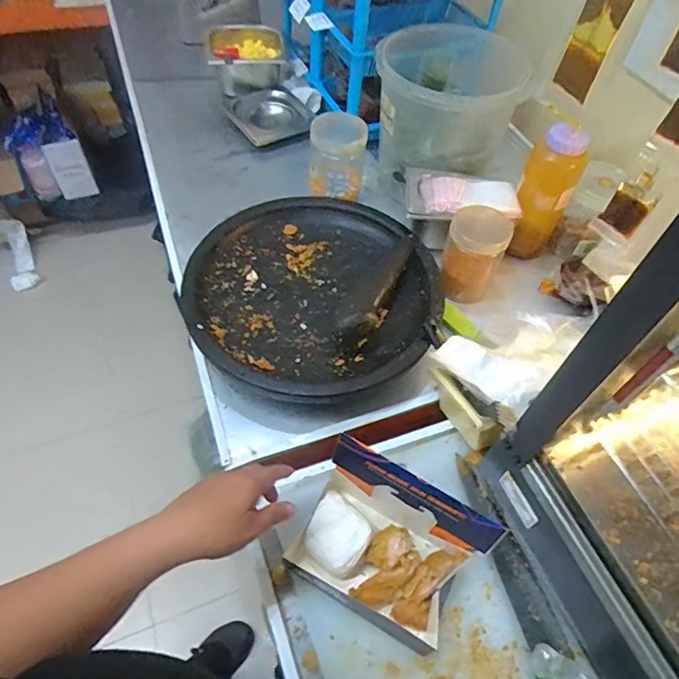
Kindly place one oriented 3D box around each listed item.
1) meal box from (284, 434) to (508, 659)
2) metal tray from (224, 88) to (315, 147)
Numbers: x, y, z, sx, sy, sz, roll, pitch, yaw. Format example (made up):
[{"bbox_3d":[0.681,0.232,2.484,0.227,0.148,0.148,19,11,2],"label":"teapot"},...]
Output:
[{"bbox_3d":[0.047,0.213,0.523,0.171,0.155,0.122,26,56,14],"label":"meal box"},{"bbox_3d":[-0.149,-0.481,1.085,0.156,0.024,0.167,-24,60,-20],"label":"metal tray"}]

